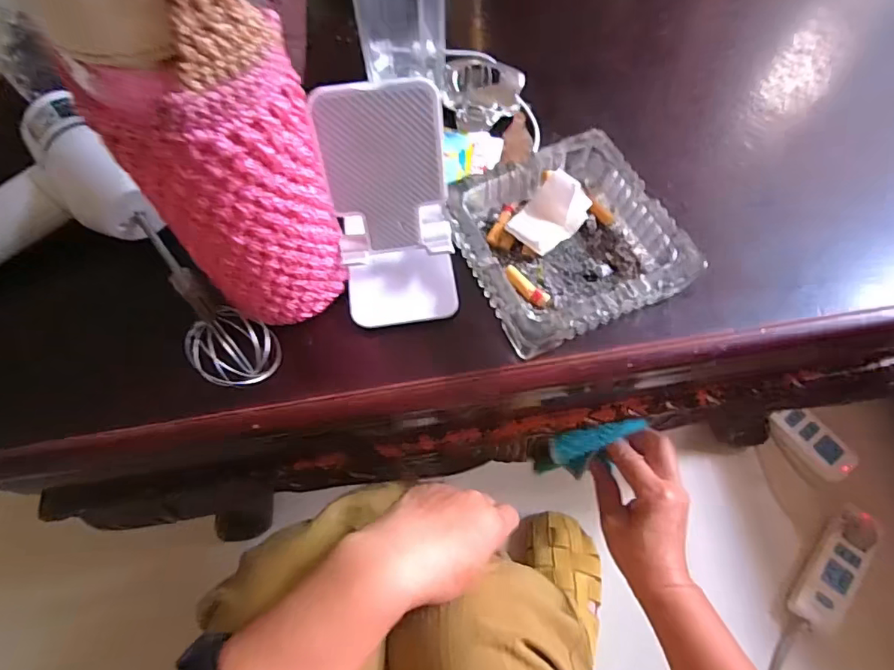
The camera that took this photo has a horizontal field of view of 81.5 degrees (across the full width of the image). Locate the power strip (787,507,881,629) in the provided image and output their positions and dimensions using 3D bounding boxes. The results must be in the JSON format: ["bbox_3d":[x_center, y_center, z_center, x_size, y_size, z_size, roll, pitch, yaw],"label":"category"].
[{"bbox_3d":[0.514,0.302,0.684,0.059,0.031,0.165,34,70,15],"label":"power strip"}]

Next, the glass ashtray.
[{"bbox_3d":[0.070,-0.059,0.321,0.118,0.032,0.121,-23,68,-10],"label":"glass ashtray"}]

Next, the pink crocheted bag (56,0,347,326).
[{"bbox_3d":[-0.099,-0.085,0.213,0.079,0.238,0.067,1,66,1],"label":"pink crocheted bag"}]

